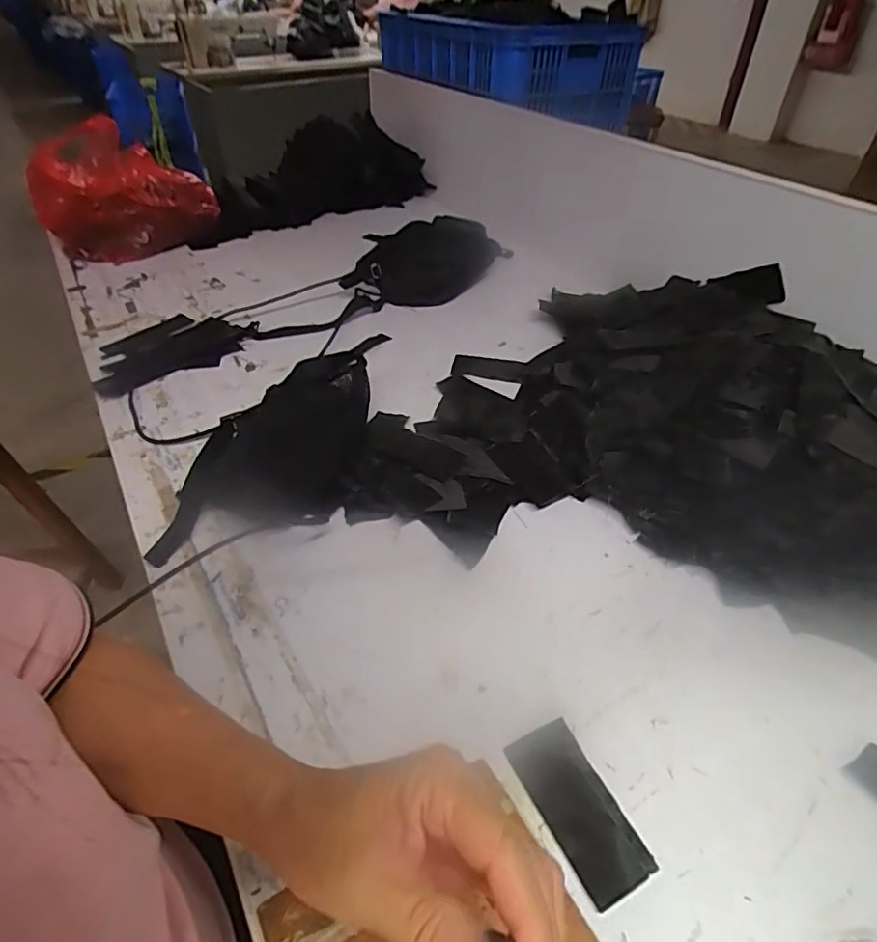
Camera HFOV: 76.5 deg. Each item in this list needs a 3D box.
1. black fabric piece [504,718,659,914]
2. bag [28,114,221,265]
[{"bbox_3d":[0.100,0.243,0.404,0.054,0.006,0.112,-19,46,-20],"label":"black fabric piece"},{"bbox_3d":[-0.643,-0.562,1.145,0.347,0.209,0.130,-18,46,-18],"label":"bag"}]

